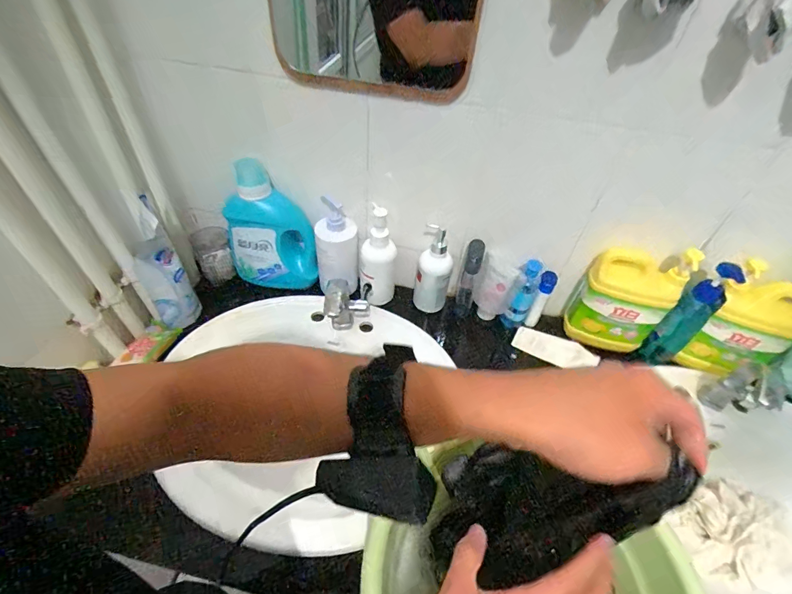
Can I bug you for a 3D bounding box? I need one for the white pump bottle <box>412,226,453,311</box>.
[{"bbox_3d":[0.076,-0.051,0.790,0.073,0.185,0.056,16,47,9],"label":"white pump bottle"}]

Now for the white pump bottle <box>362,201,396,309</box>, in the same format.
[{"bbox_3d":[-0.034,-0.073,0.785,0.074,0.209,0.067,2,46,-4],"label":"white pump bottle"}]

